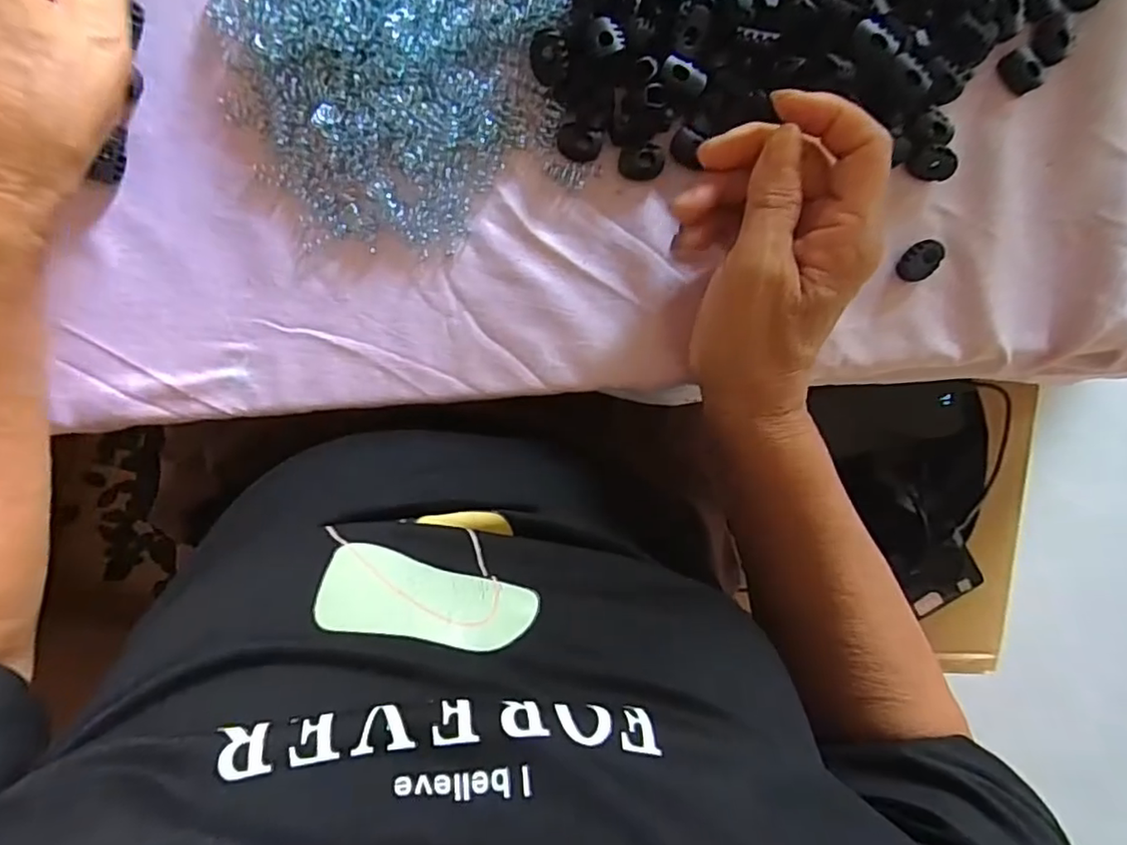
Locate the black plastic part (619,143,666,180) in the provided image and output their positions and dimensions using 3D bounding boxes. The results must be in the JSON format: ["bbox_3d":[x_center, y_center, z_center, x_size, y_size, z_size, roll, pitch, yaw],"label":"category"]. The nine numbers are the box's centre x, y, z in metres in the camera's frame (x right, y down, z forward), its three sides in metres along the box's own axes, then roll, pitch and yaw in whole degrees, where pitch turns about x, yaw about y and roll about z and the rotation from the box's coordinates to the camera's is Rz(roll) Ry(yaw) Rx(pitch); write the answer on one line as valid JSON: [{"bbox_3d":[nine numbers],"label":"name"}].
[{"bbox_3d":[0.039,-0.128,0.302,0.022,0.006,0.015,-8,100,-1],"label":"black plastic part"}]

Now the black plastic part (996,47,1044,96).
[{"bbox_3d":[0.228,-0.175,0.304,0.014,0.008,0.021,-31,99,3],"label":"black plastic part"}]

